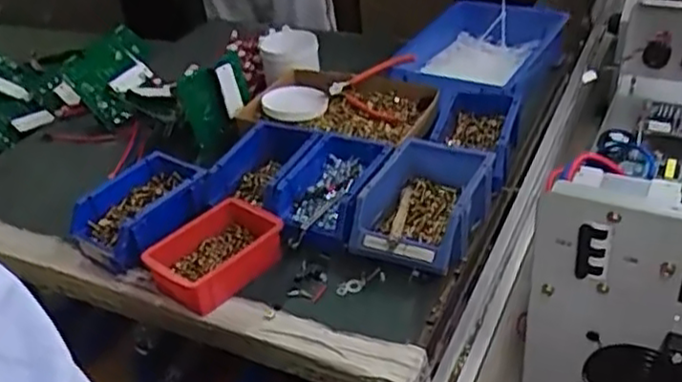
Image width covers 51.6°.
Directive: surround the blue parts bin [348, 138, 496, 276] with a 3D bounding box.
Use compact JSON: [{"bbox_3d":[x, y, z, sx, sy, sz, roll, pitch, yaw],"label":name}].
[{"bbox_3d":[0.101,0.016,0.859,0.130,0.069,0.184,10,40,22],"label":"blue parts bin"}]

